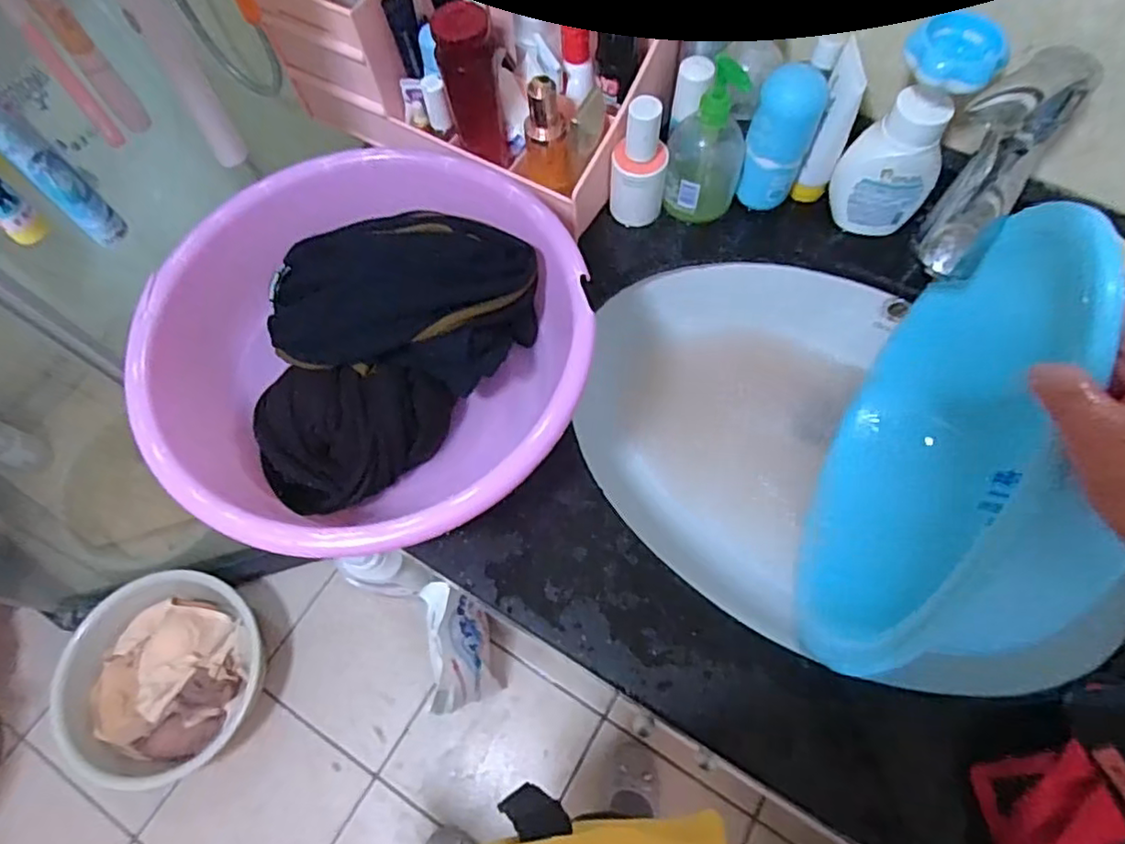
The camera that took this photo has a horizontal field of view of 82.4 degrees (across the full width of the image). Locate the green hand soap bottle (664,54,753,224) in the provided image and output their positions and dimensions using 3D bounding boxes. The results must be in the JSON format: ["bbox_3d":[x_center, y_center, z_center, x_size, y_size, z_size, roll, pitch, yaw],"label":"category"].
[{"bbox_3d":[0.132,-0.251,0.580,0.069,0.123,0.077,12,68,7],"label":"green hand soap bottle"}]

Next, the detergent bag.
[{"bbox_3d":[-0.163,0.377,1.068,0.054,0.309,0.179,-10,67,-3],"label":"detergent bag"}]

